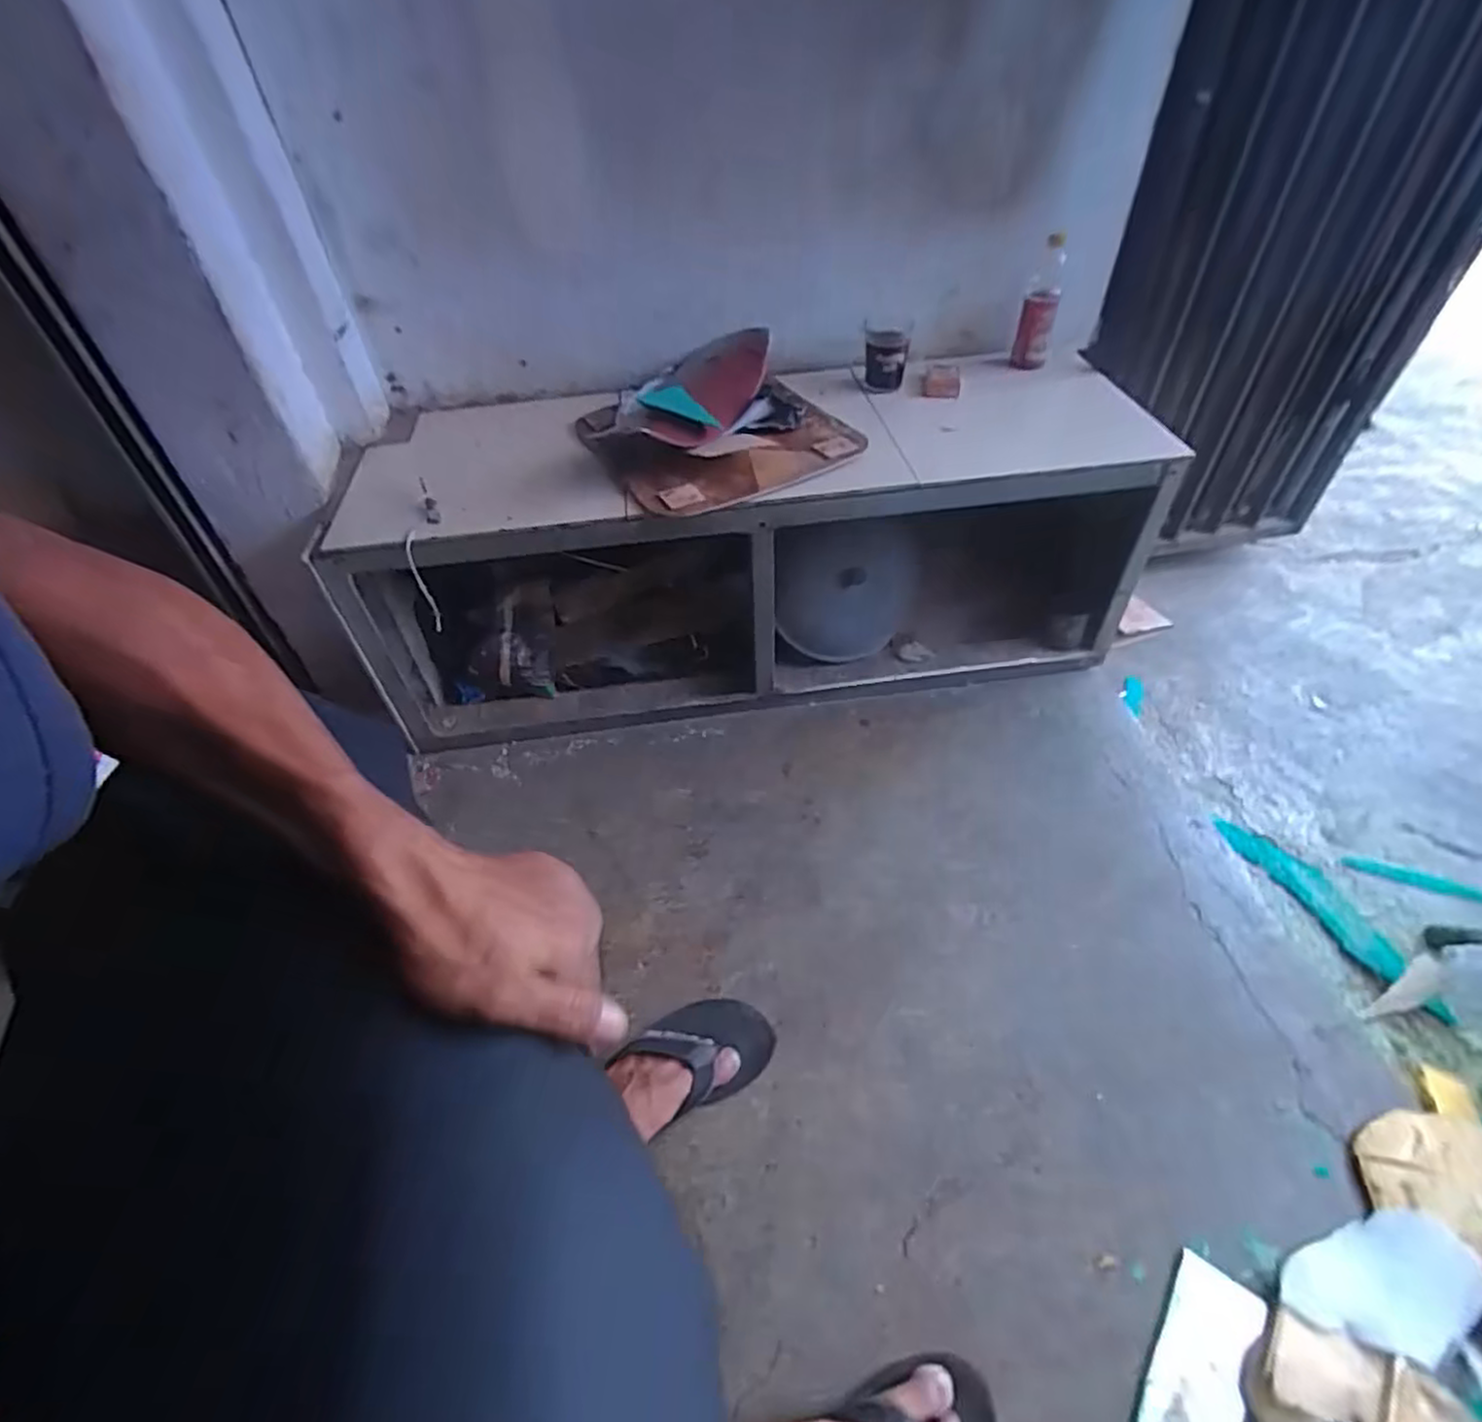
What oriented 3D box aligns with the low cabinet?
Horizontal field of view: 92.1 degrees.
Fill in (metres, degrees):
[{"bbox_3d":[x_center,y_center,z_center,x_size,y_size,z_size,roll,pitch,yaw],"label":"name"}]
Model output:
[{"bbox_3d":[0.017,-0.262,1.219,1.179,0.443,0.364,-8,46,-4],"label":"low cabinet"}]

